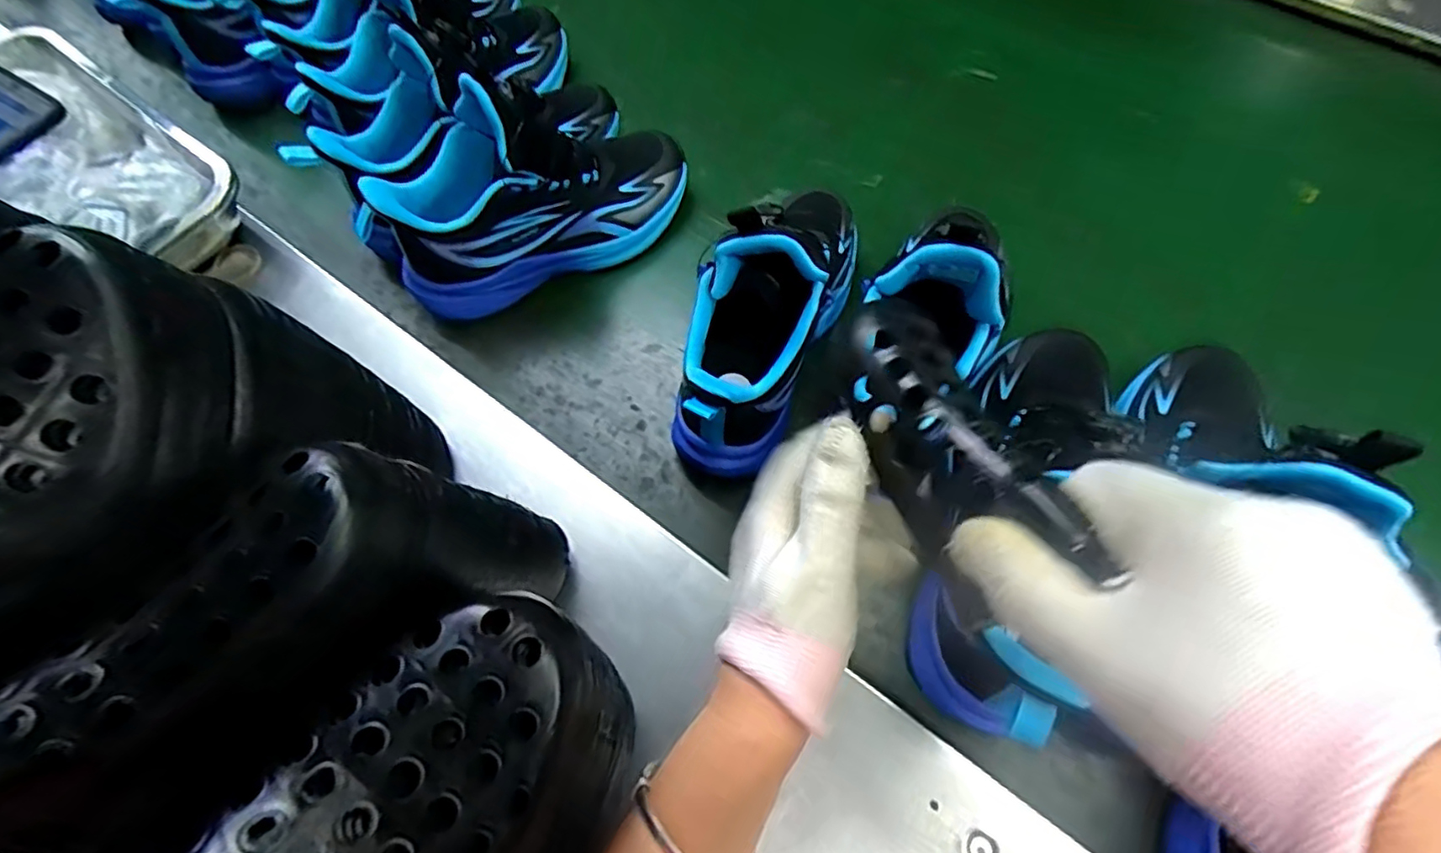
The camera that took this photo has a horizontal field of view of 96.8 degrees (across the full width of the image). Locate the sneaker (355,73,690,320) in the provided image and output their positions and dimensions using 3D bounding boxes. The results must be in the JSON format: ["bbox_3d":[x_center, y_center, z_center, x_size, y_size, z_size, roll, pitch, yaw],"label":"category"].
[{"bbox_3d":[-0.140,-0.181,0.481,0.248,0.141,0.085,-25,68,-10],"label":"sneaker"}]

